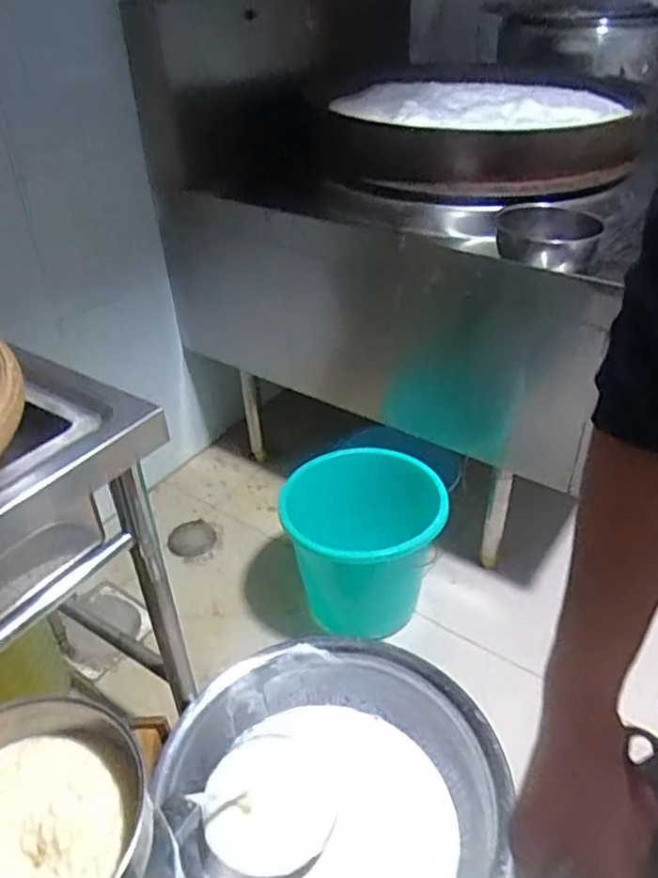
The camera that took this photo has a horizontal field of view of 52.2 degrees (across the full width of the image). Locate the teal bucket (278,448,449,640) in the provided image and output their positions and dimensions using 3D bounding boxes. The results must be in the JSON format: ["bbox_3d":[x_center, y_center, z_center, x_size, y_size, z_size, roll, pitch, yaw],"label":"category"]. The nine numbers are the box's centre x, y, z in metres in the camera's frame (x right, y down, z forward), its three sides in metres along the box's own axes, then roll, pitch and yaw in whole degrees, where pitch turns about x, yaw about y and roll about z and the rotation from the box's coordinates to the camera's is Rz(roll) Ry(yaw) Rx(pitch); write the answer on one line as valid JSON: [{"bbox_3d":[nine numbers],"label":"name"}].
[{"bbox_3d":[0.065,0.227,1.480,0.316,0.297,0.296,-1,37,1],"label":"teal bucket"}]

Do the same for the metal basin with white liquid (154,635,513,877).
[{"bbox_3d":[0.001,0.612,1.163,0.535,0.192,0.488,-1,37,1],"label":"metal basin with white liquid"}]

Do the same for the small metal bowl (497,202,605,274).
[{"bbox_3d":[0.388,-0.371,1.208,0.169,0.068,0.191,11,38,16],"label":"small metal bowl"}]

